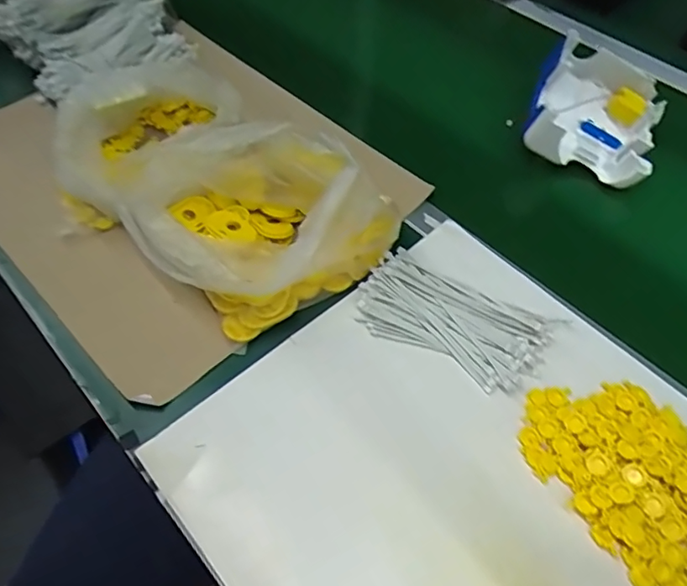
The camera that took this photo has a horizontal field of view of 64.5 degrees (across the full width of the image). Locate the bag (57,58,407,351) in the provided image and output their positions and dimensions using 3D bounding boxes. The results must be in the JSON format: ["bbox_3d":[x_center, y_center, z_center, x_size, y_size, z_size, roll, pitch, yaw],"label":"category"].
[{"bbox_3d":[-0.146,-0.114,0.543,0.366,0.125,0.198,40,65,19],"label":"bag"}]

